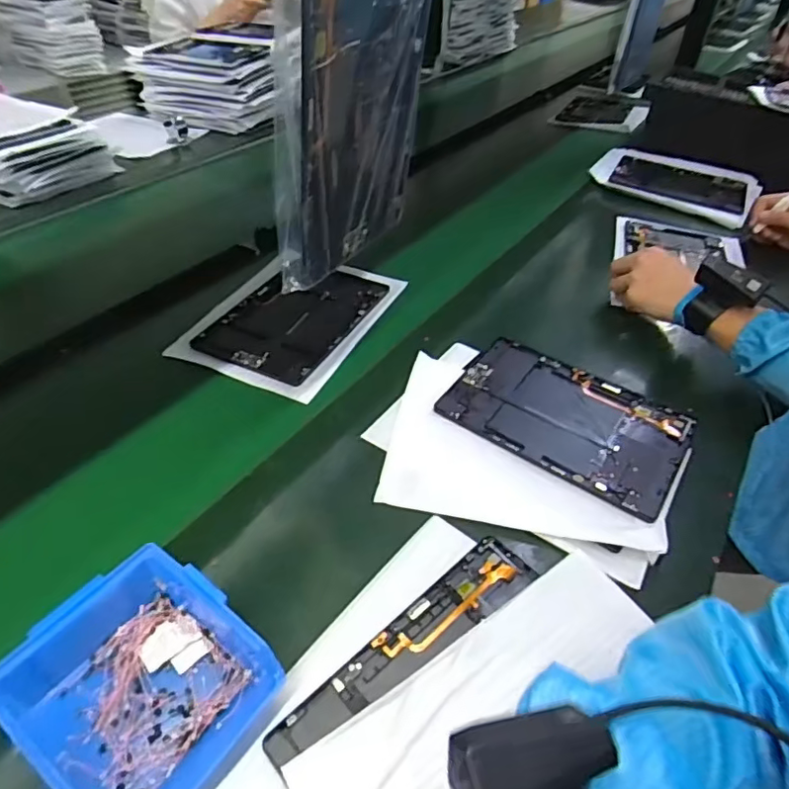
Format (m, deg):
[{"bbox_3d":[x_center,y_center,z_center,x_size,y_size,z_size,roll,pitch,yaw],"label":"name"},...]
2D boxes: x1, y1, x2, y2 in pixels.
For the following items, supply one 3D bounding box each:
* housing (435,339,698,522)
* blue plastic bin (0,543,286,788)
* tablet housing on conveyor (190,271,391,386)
[{"bbox_3d":[0.179,0.023,0.587,0.232,0.013,0.155,25,47,22],"label":"housing"},{"bbox_3d":[-0.160,0.187,0.356,0.127,0.069,0.122,25,47,22],"label":"blue plastic bin"},{"bbox_3d":[-0.122,-0.108,0.726,0.160,0.004,0.246,19,45,17],"label":"tablet housing on conveyor"}]

